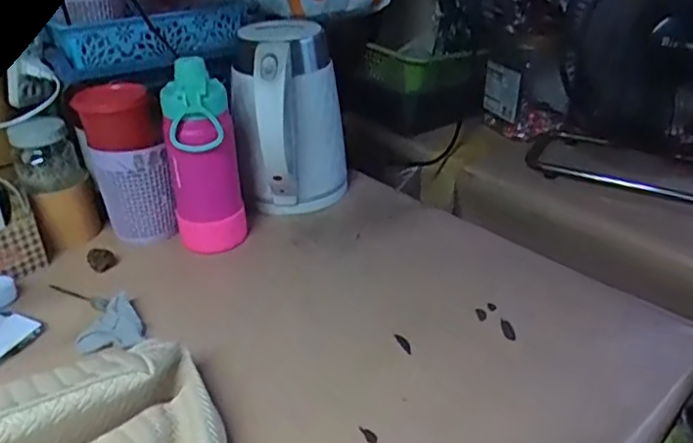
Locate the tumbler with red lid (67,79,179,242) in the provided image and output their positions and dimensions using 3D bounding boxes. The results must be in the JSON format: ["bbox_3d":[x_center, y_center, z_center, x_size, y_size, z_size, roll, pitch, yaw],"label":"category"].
[{"bbox_3d":[-0.250,-0.066,0.676,0.081,0.163,0.084,-12,32,-20],"label":"tumbler with red lid"}]

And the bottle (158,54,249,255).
[{"bbox_3d":[-0.153,-0.063,0.647,0.074,0.199,0.063,-21,36,-31],"label":"bottle"}]

